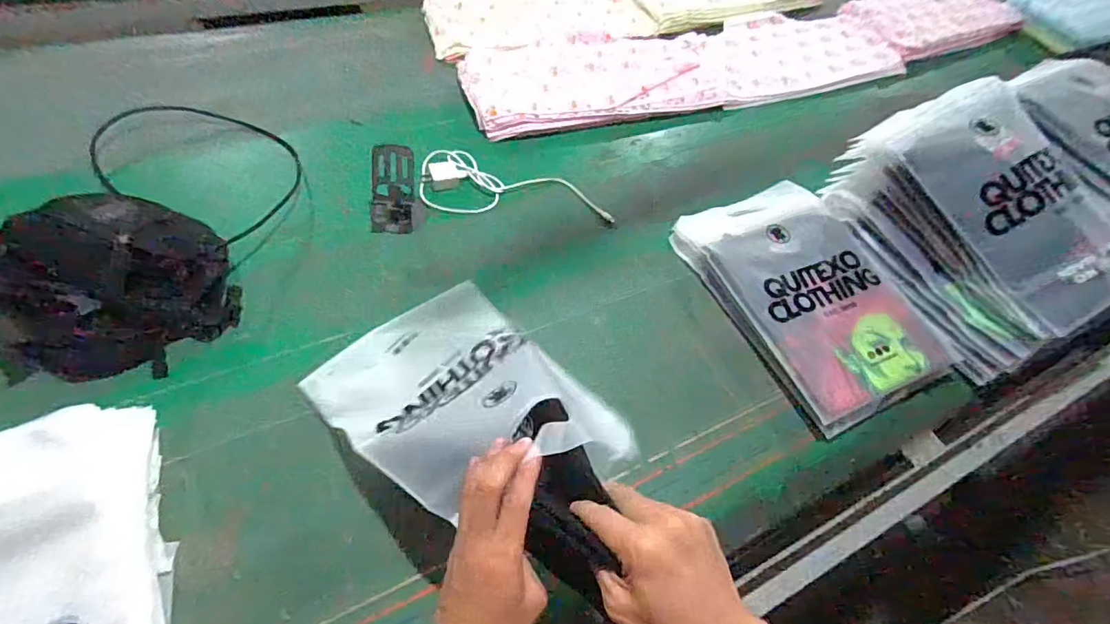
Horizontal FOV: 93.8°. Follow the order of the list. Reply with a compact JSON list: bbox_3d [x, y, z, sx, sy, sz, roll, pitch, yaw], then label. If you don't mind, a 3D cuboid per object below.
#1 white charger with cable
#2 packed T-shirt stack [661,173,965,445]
[{"bbox_3d":[-0.061,-0.200,0.834,0.309,0.022,0.130,8,51,-3],"label":"white charger with cable"},{"bbox_3d":[0.372,-0.038,0.758,0.253,0.069,0.372,-17,57,-21],"label":"packed T-shirt stack"}]

